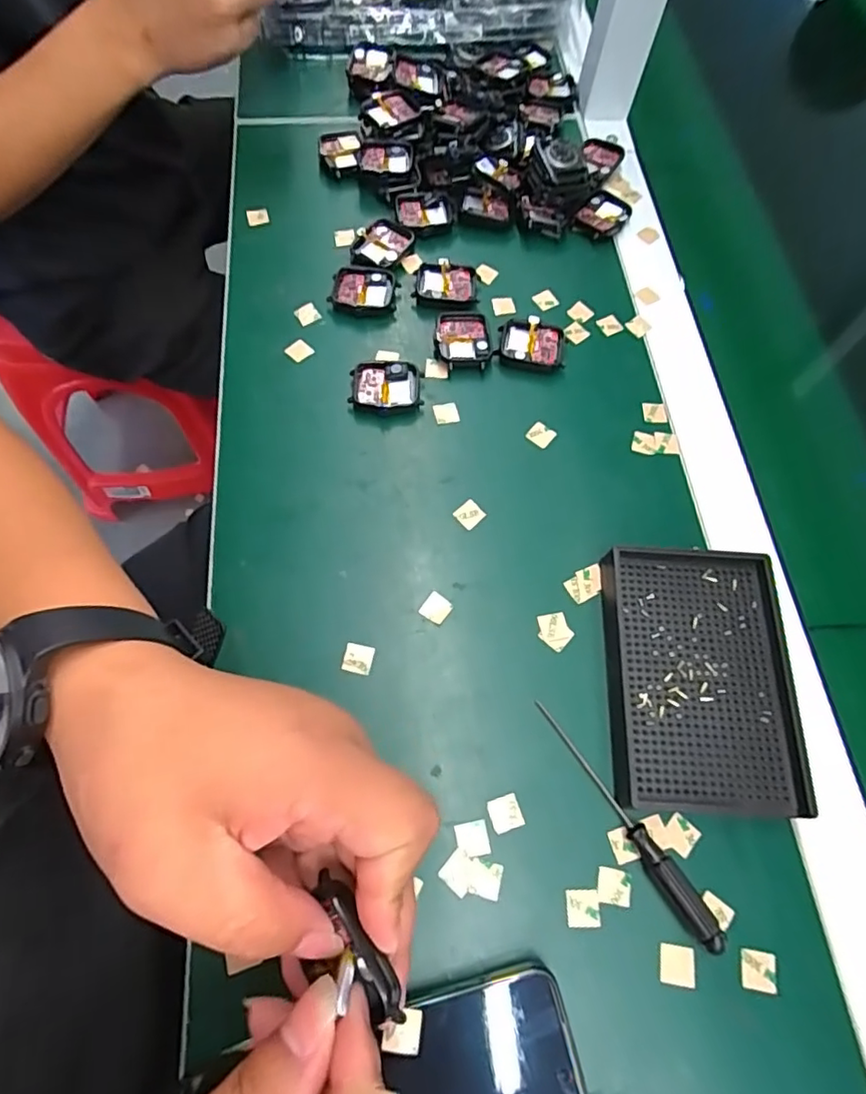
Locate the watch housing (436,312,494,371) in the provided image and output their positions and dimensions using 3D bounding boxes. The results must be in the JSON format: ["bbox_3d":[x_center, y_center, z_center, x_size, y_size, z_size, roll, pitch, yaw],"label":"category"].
[{"bbox_3d":[0.022,-0.145,0.403,0.038,0.012,0.044,-2,67,-4],"label":"watch housing"}]

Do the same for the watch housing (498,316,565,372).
[{"bbox_3d":[0.069,-0.142,0.405,0.044,0.010,0.038,6,67,-1],"label":"watch housing"}]

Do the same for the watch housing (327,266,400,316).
[{"bbox_3d":[-0.050,-0.188,0.423,0.047,0.008,0.040,6,67,-1],"label":"watch housing"}]

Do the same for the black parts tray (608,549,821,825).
[{"bbox_3d":[0.144,0.069,0.310,0.096,0.017,0.134,4,67,-2],"label":"black parts tray"}]

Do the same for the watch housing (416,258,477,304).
[{"bbox_3d":[0.010,-0.193,0.426,0.044,0.009,0.037,4,67,-2],"label":"watch housing"}]

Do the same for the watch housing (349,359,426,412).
[{"bbox_3d":[-0.031,-0.105,0.387,0.047,0.013,0.038,-1,67,-4],"label":"watch housing"}]

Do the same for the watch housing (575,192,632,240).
[{"bbox_3d":[0.138,-0.265,0.460,0.034,0.007,0.048,41,71,13],"label":"watch housing"}]

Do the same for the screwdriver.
[{"bbox_3d":[0.093,0.136,0.287,0.015,0.011,0.129,-35,73,-16],"label":"screwdriver"}]

